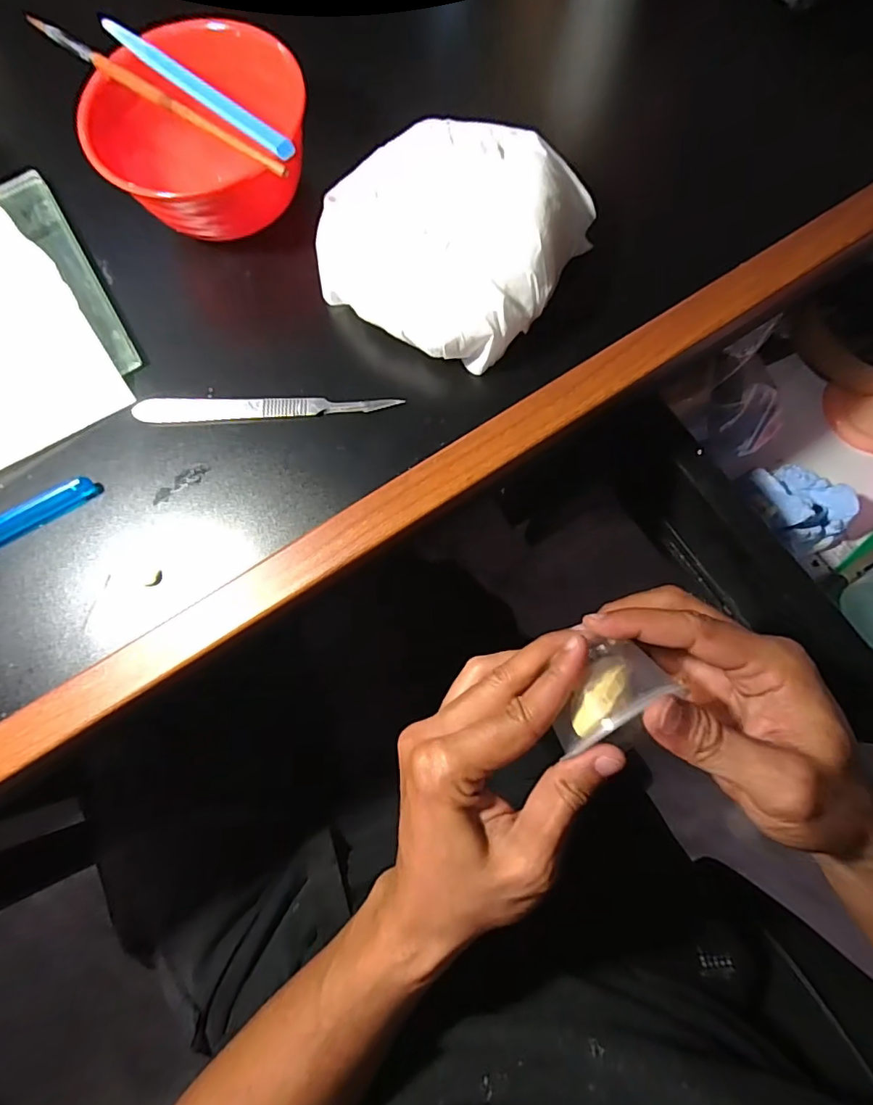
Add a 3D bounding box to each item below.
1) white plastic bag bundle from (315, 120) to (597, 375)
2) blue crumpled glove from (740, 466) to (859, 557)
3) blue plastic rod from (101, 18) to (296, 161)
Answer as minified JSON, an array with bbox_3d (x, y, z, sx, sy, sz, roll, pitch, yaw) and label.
[{"bbox_3d":[0.006,-0.164,0.263,0.125,0.040,0.117,33,80,8],"label":"white plastic bag bundle"},{"bbox_3d":[0.273,-0.036,0.382,0.060,0.033,0.068,-10,77,-1],"label":"blue crumpled glove"},{"bbox_3d":[-0.118,-0.227,0.252,0.128,0.004,0.011,40,81,10],"label":"blue plastic rod"}]

